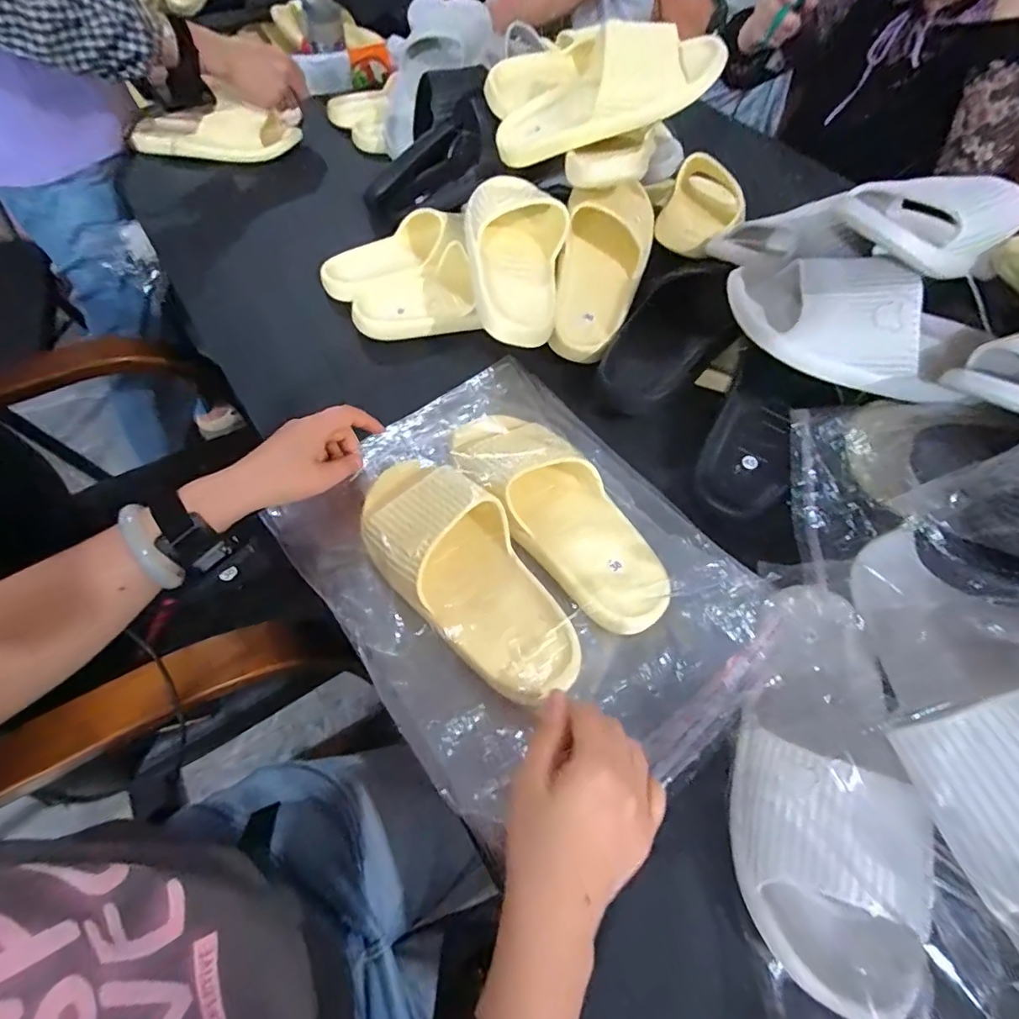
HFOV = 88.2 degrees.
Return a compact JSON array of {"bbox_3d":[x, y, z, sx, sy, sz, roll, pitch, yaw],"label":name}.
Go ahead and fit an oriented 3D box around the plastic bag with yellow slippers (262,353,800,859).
[{"bbox_3d":[0.012,0.037,0.438,0.301,0.067,0.380,-34,65,-21],"label":"plastic bag with yellow slippers"}]

